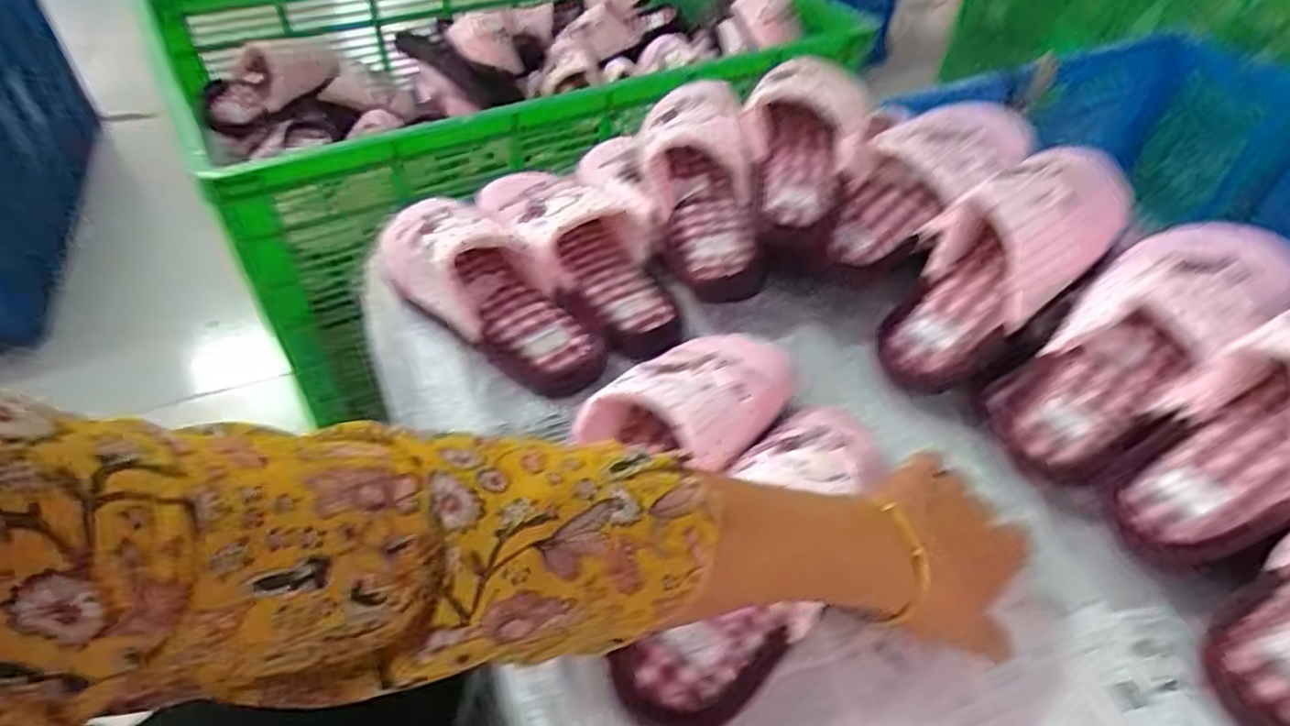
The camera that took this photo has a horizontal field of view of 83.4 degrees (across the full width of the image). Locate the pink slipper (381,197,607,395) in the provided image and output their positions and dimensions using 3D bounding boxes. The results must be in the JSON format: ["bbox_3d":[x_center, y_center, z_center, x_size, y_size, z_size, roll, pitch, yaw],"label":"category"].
[{"bbox_3d":[-0.139,-0.075,0.609,0.264,0.078,0.094,31,51,26],"label":"pink slipper"}]

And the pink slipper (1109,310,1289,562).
[{"bbox_3d":[0.402,0.028,0.449,0.248,0.070,0.106,-42,49,11],"label":"pink slipper"}]

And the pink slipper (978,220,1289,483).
[{"bbox_3d":[0.362,-0.021,0.525,0.261,0.085,0.116,-41,54,0],"label":"pink slipper"}]

